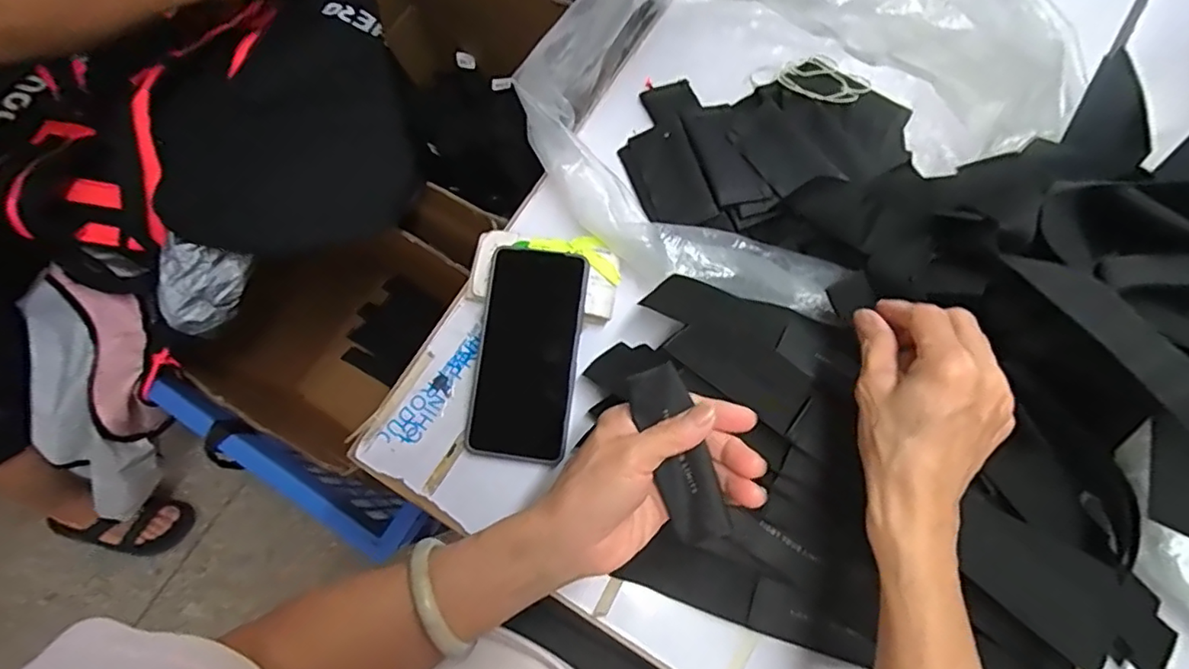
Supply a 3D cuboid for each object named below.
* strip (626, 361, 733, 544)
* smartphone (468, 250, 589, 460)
[{"bbox_3d":[0.050,0.070,0.342,0.033,0.010,0.103,-21,91,-5],"label":"strip"},{"bbox_3d":[-0.055,0.017,0.474,0.081,0.017,0.168,8,88,3],"label":"smartphone"}]

